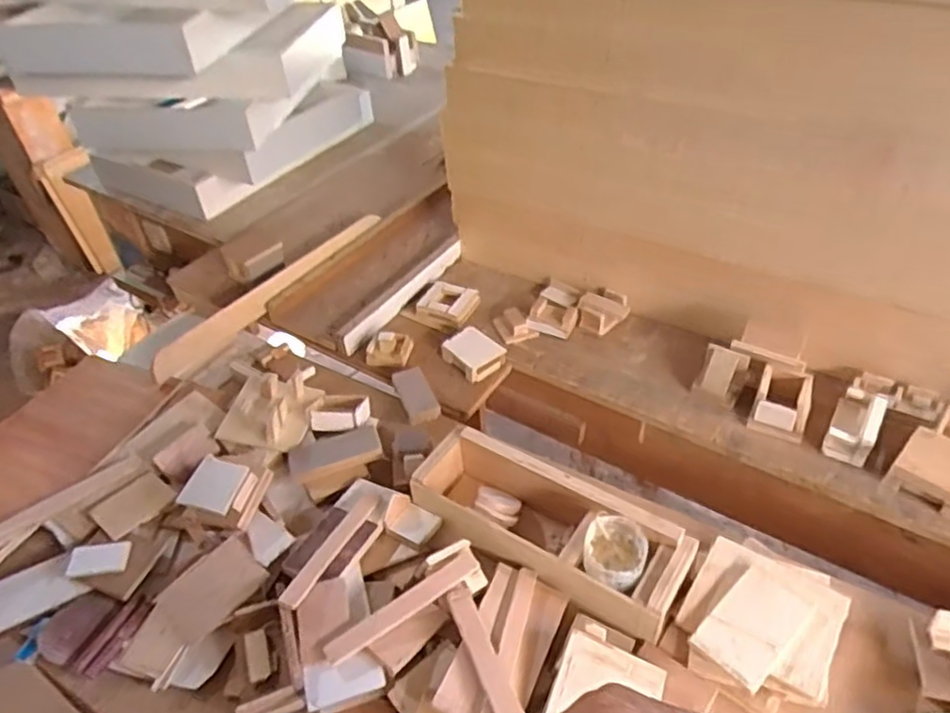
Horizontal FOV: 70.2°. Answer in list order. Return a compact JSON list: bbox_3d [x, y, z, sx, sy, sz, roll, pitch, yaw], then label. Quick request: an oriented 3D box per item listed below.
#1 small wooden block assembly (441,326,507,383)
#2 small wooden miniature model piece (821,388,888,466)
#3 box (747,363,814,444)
[{"bbox_3d":[-0.002,-0.006,1.043,0.072,0.035,0.083,-29,47,-24],"label":"small wooden block assembly"},{"bbox_3d":[0.496,0.090,0.885,0.056,0.041,0.103,20,48,27],"label":"small wooden miniature model piece"},{"bbox_3d":[0.413,0.064,0.909,0.067,0.067,0.071,15,46,22],"label":"box"}]

